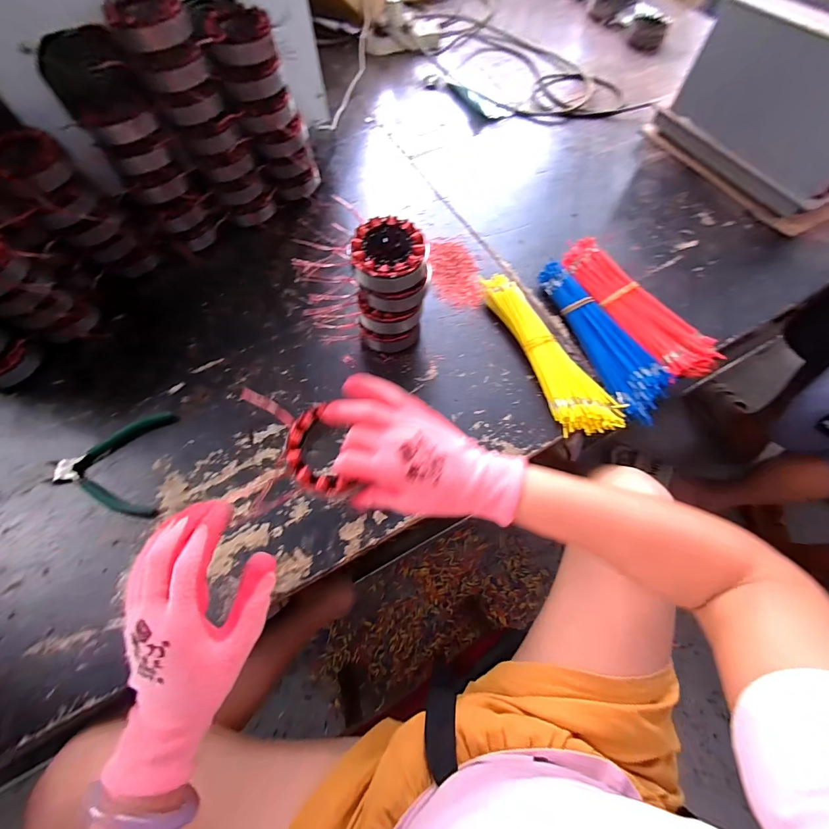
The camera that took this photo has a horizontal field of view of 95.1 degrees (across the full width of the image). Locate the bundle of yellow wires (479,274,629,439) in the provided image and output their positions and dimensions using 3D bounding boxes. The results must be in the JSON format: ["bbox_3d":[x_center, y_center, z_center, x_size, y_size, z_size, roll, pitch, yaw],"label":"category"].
[{"bbox_3d":[0.183,-0.091,0.521,0.078,0.031,0.262,-20,67,-8],"label":"bundle of yellow wires"}]

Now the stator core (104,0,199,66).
[{"bbox_3d":[-0.319,-0.472,0.462,0.086,0.045,0.077,-25,67,-11],"label":"stator core"}]

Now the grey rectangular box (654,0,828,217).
[{"bbox_3d":[0.559,-0.485,0.604,0.050,0.201,0.306,-25,68,-10],"label":"grey rectangular box"}]

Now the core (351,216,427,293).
[{"bbox_3d":[-0.028,-0.183,0.437,0.080,0.038,0.081,-3,65,-1],"label":"core"}]

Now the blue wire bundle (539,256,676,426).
[{"bbox_3d":[0.263,-0.112,0.528,0.075,0.030,0.258,-19,67,-8],"label":"blue wire bundle"}]

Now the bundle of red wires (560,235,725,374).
[{"bbox_3d":[0.309,-0.153,0.545,0.072,0.033,0.256,-28,69,-11],"label":"bundle of red wires"}]

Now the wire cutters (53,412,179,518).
[{"bbox_3d":[-0.372,0.055,0.475,0.131,0.014,0.132,4,66,2],"label":"wire cutters"}]

